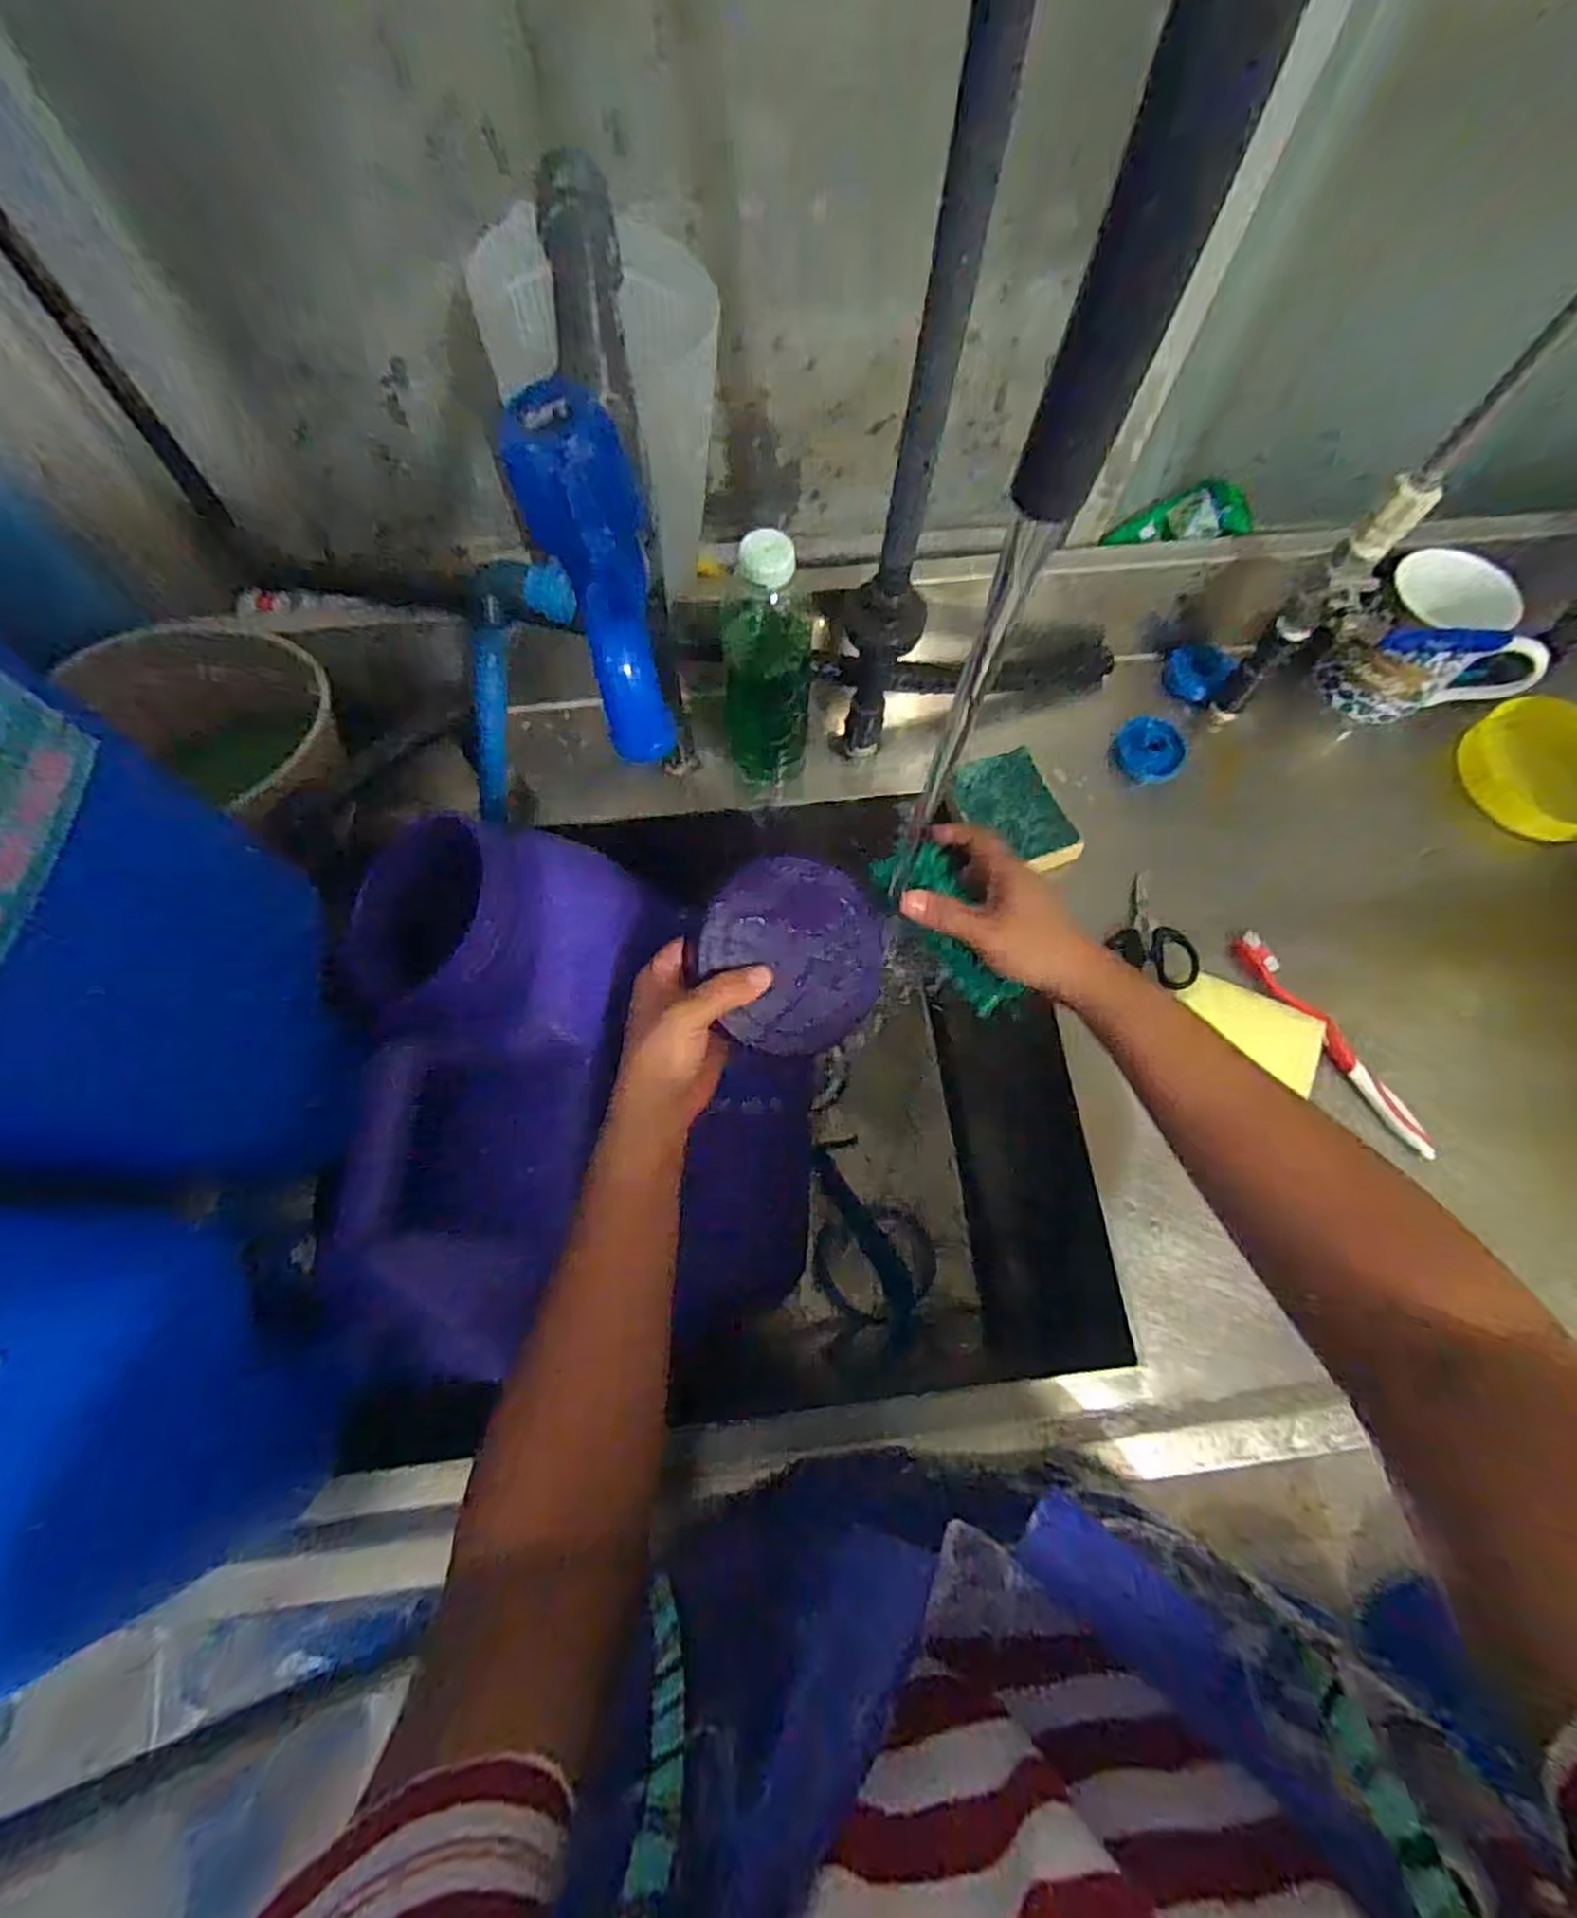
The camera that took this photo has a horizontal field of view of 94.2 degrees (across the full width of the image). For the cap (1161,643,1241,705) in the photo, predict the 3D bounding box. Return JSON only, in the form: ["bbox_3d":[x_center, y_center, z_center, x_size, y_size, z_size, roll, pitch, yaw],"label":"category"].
[{"bbox_3d":[0.349,-0.248,0.625,0.050,0.021,0.055,1,69,-1],"label":"cap"}]

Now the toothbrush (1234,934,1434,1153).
[{"bbox_3d":[0.386,0.058,0.522,0.022,0.021,0.182,-34,74,-13],"label":"toothbrush"}]

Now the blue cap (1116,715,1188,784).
[{"bbox_3d":[0.296,-0.172,0.601,0.053,0.021,0.052,1,69,-1],"label":"blue cap"}]

